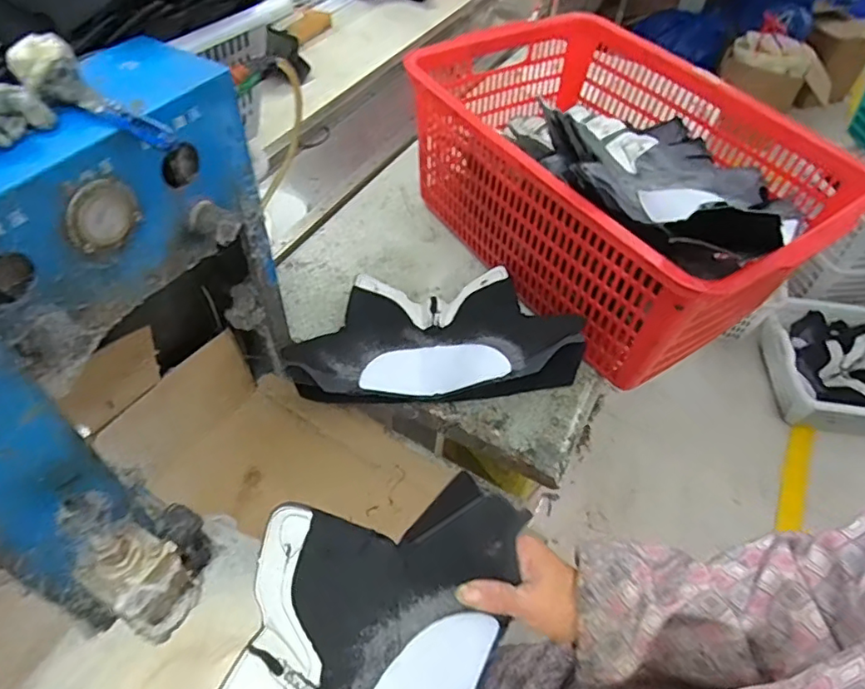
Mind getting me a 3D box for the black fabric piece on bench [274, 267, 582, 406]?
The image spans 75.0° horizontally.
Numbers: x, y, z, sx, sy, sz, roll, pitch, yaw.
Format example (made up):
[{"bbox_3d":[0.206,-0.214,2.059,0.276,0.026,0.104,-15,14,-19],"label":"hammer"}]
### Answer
[{"bbox_3d":[0.005,-0.021,0.746,0.374,0.093,0.194,2,51,-3],"label":"black fabric piece on bench"}]

